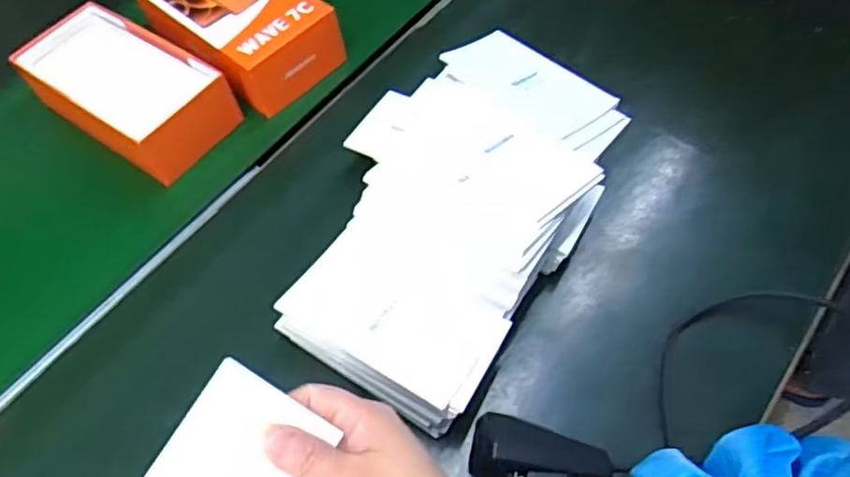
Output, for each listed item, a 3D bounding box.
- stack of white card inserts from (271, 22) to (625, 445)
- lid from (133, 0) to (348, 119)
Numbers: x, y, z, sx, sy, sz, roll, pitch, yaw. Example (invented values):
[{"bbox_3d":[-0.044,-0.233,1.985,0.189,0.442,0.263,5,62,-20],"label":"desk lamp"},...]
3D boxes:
[{"bbox_3d":[0.015,-0.031,0.442,0.176,0.050,0.283,22,61,18],"label":"stack of white card inserts"},{"bbox_3d":[-0.168,-0.187,0.571,0.178,0.050,0.103,38,67,25],"label":"lid"}]

